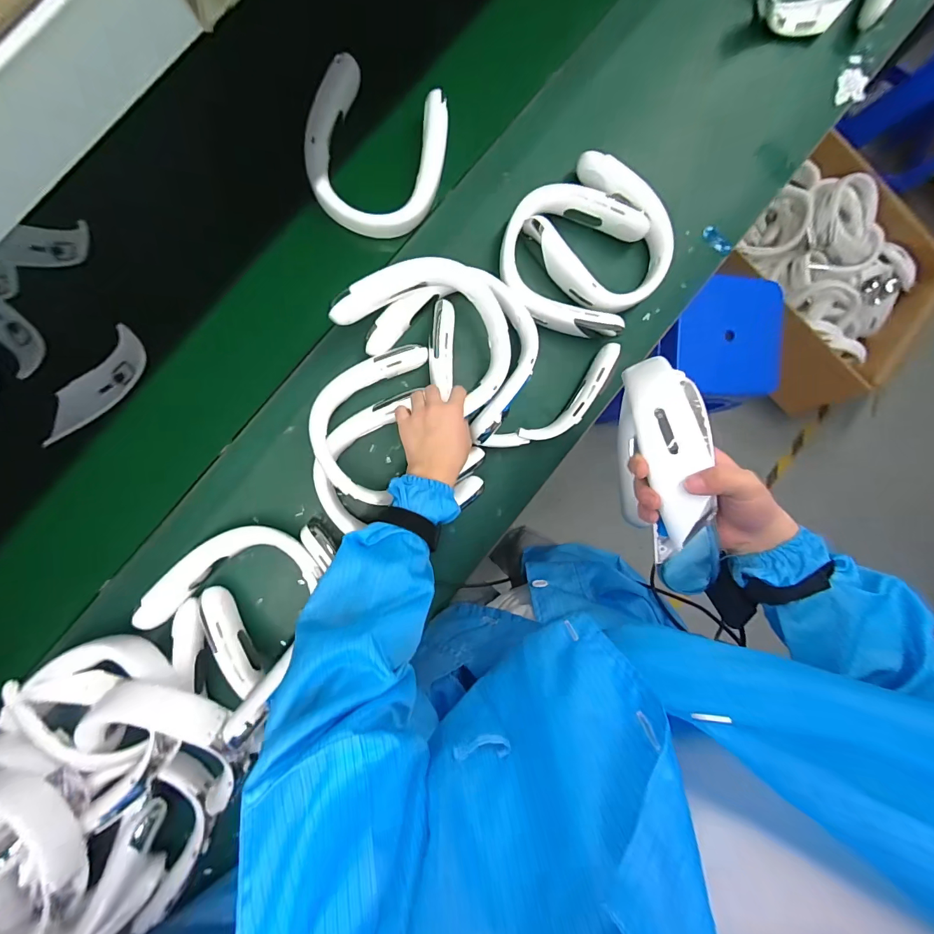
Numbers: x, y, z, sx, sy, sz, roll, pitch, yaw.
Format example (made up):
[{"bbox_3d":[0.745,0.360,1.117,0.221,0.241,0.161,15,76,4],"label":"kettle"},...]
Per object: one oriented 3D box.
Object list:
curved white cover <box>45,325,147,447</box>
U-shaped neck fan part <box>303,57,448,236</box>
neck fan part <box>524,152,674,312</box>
[{"bbox_3d":[-0.486,-0.107,0.522,0.045,0.048,0.173,45,86,-8],"label":"curved white cover"},{"bbox_3d":[-0.124,-0.429,0.551,0.177,0.041,0.197,19,90,-9],"label":"U-shaped neck fan part"},{"bbox_3d":[0.200,-0.329,0.592,0.205,0.052,0.171,42,87,-9],"label":"neck fan part"}]

